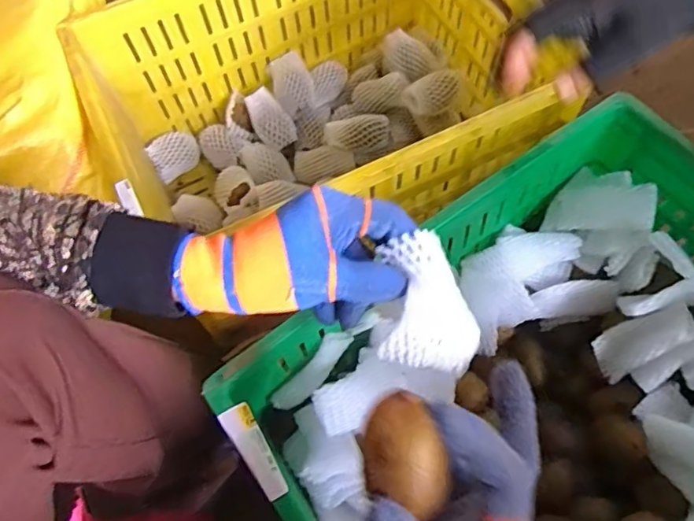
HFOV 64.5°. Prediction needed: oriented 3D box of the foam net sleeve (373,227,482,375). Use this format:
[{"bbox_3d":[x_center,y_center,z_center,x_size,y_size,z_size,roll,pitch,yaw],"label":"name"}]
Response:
[{"bbox_3d":[0.047,0.025,0.329,0.055,0.032,0.079,2,86,-4],"label":"foam net sleeve"}]

